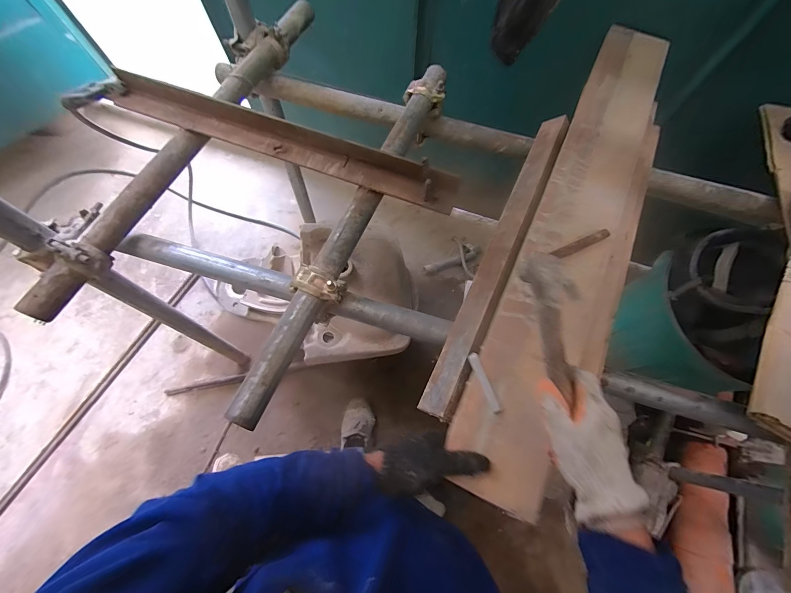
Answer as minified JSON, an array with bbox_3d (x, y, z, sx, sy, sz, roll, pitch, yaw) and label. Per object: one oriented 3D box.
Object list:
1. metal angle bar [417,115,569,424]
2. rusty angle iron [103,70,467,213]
[{"bbox_3d":[0.205,-0.095,0.622,0.062,0.045,0.661,25,72,8],"label":"metal angle bar"},{"bbox_3d":[-0.208,-0.284,0.605,0.666,0.063,0.058,19,71,6],"label":"rusty angle iron"}]

